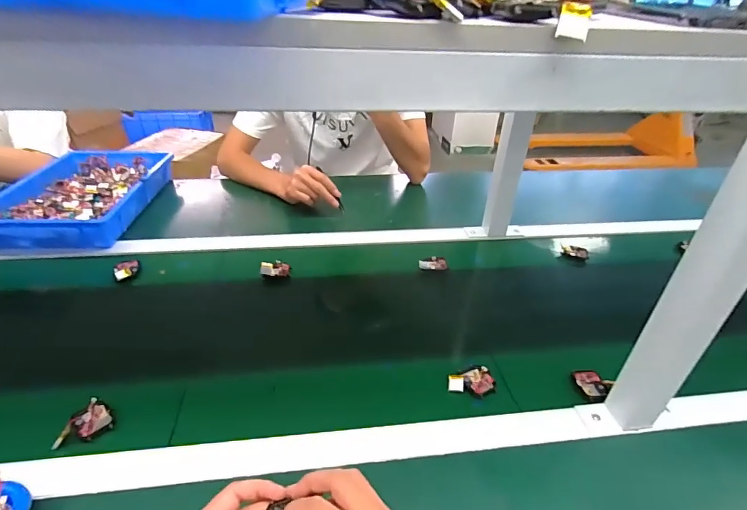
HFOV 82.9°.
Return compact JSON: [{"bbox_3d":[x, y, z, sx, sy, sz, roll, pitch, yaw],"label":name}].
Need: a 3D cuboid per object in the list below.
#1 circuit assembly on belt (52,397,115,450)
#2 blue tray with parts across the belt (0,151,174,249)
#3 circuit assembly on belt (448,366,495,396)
[{"bbox_3d":[-0.323,0.188,0.475,0.047,0.023,0.047,-4,35,-9],"label":"circuit assembly on belt"},{"bbox_3d":[-0.608,-0.135,0.900,0.262,0.053,0.369,0,35,-4],"label":"blue tray with parts across the belt"},{"bbox_3d":[0.128,0.168,0.555,0.058,0.017,0.040,-11,37,-18],"label":"circuit assembly on belt"}]

